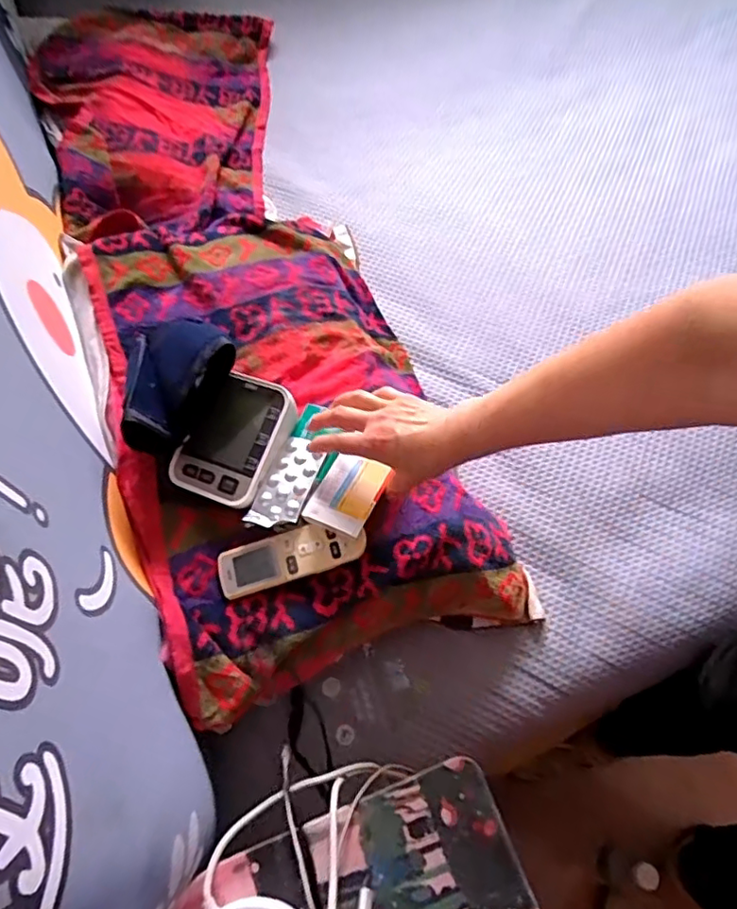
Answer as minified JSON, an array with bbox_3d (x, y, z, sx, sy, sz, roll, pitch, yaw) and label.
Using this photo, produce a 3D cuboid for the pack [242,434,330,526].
[{"bbox_3d":[-0.087,0.032,0.639,0.056,0.008,0.107,15,67,23],"label":"pack"}]

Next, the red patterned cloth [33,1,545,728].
[{"bbox_3d":[-0.210,-0.294,0.897,0.397,0.142,1.246,-18,65,-11],"label":"red patterned cloth"}]

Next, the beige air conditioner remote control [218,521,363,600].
[{"bbox_3d":[-0.082,0.107,0.615,0.157,0.017,0.052,-14,63,5],"label":"beige air conditioner remote control"}]

